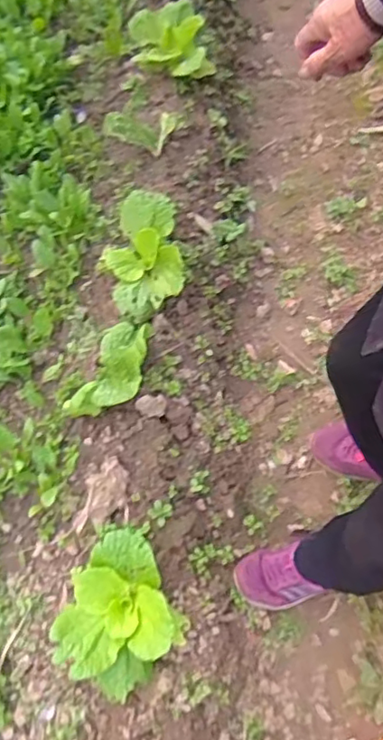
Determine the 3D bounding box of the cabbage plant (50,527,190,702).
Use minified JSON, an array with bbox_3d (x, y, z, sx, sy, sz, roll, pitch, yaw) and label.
[{"bbox_3d":[-0.107,0.343,0.814,0.184,0.098,0.175,-39,72,-19],"label":"cabbage plant"}]

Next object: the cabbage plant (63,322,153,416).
[{"bbox_3d":[-0.129,-0.008,1.012,0.119,0.119,0.200,23,65,9],"label":"cabbage plant"}]

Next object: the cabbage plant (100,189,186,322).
[{"bbox_3d":[-0.095,-0.217,1.107,0.148,0.099,0.235,-6,64,-5],"label":"cabbage plant"}]

